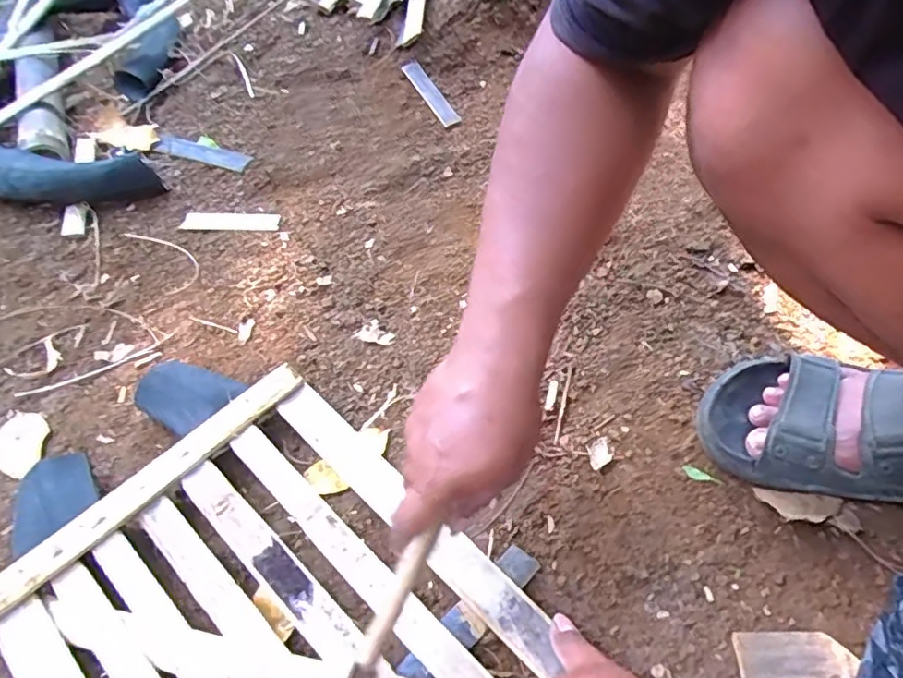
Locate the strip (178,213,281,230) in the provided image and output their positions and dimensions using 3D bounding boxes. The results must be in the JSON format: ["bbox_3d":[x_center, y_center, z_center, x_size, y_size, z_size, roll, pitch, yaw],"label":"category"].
[{"bbox_3d":[-0.270,-0.143,0.728,0.126,0.004,0.024,2,62,9],"label":"strip"}]

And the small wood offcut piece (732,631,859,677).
[{"bbox_3d":[0.241,0.227,0.423,0.075,0.016,0.034,-2,53,3],"label":"small wood offcut piece"}]

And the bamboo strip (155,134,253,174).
[{"bbox_3d":[-0.341,-0.253,0.810,0.158,0.005,0.029,18,67,18],"label":"bamboo strip"}]

